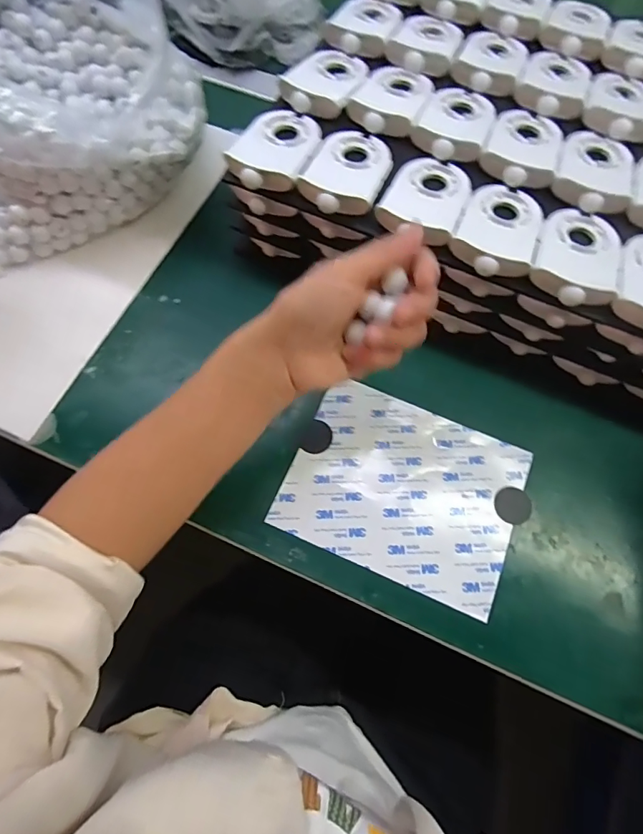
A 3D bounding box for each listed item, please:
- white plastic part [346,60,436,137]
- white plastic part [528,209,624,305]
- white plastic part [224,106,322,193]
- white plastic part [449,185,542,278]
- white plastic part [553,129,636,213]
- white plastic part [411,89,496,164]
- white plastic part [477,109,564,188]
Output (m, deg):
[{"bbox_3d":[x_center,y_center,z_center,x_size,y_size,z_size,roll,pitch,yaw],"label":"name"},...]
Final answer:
[{"bbox_3d":[0.061,-0.275,0.388,0.058,0.012,0.091,23,70,7],"label":"white plastic part"},{"bbox_3d":[0.188,-0.119,0.332,0.058,0.012,0.089,22,69,6],"label":"white plastic part"},{"bbox_3d":[-0.034,-0.216,0.364,0.058,0.012,0.089,20,69,6],"label":"white plastic part"},{"bbox_3d":[0.133,-0.141,0.340,0.057,0.012,0.089,24,70,7],"label":"white plastic part"},{"bbox_3d":[0.219,-0.200,0.363,0.058,0.011,0.089,22,69,6],"label":"white plastic part"},{"bbox_3d":[0.113,-0.247,0.377,0.057,0.011,0.090,24,70,7],"label":"white plastic part"},{"bbox_3d":[0.164,-0.220,0.368,0.057,0.009,0.088,23,70,7],"label":"white plastic part"}]

